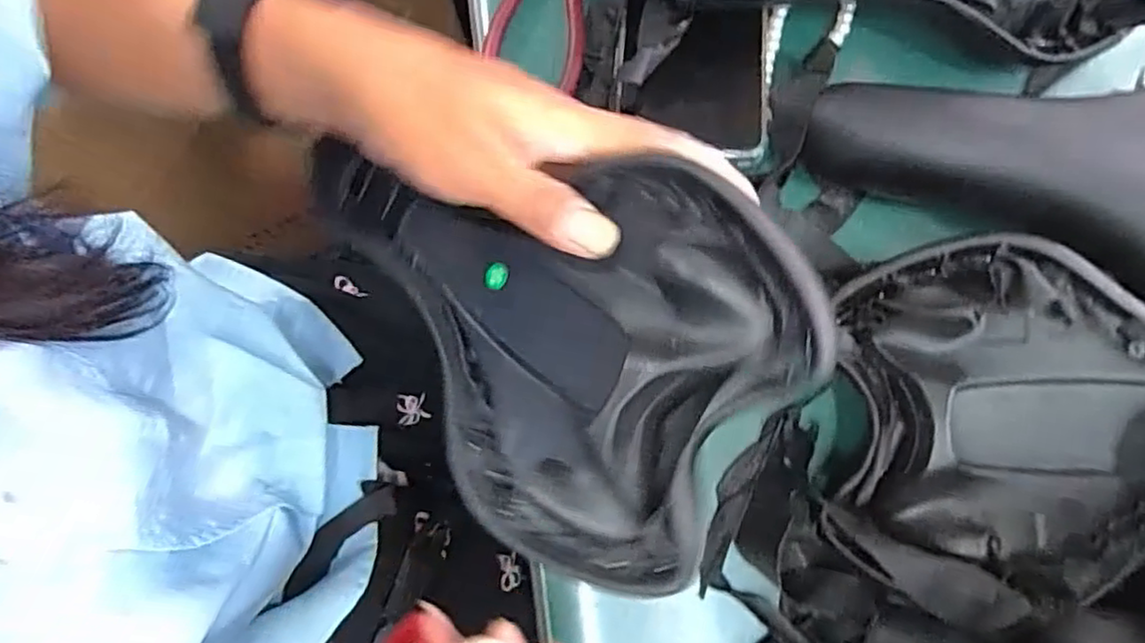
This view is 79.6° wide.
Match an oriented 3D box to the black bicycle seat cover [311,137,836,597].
[{"bbox_3d":[-0.034,-0.005,0.262,0.218,0.100,0.132,30,79,7],"label":"black bicycle seat cover"}]

